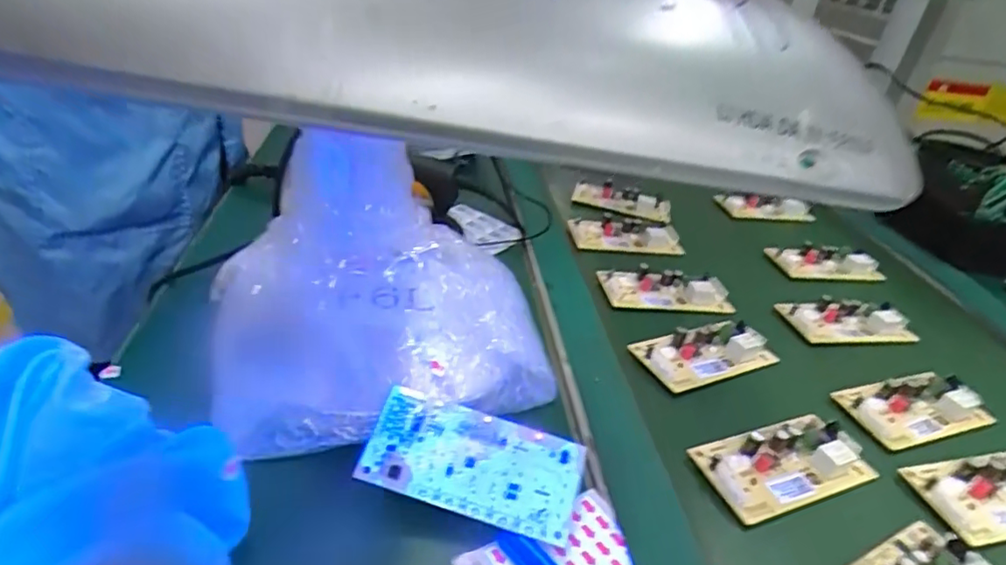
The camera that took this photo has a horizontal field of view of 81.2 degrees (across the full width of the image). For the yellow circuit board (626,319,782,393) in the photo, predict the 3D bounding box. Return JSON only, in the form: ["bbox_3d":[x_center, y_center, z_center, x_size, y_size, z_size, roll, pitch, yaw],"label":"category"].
[{"bbox_3d":[0.163,0.054,0.464,0.115,0.016,0.049,-9,35,-23],"label":"yellow circuit board"}]

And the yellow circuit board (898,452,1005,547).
[{"bbox_3d":[0.320,0.132,0.376,0.108,0.015,0.052,-2,33,-14],"label":"yellow circuit board"}]

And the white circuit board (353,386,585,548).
[{"bbox_3d":[-0.015,0.097,0.316,0.113,0.004,0.054,18,58,2],"label":"white circuit board"}]

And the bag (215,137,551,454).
[{"bbox_3d":[-0.074,-0.008,0.364,0.202,0.149,0.143,-8,34,-22],"label":"bag"}]

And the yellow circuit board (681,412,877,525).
[{"bbox_3d":[0.181,0.112,0.374,0.111,0.019,0.053,-8,34,-22],"label":"yellow circuit board"}]

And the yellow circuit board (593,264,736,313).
[{"bbox_3d":[0.149,0.004,0.538,0.116,0.016,0.052,2,32,-7],"label":"yellow circuit board"}]

